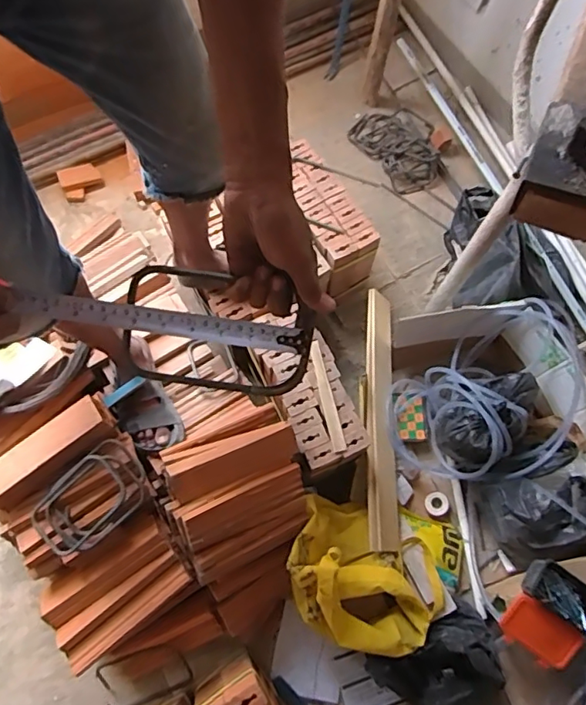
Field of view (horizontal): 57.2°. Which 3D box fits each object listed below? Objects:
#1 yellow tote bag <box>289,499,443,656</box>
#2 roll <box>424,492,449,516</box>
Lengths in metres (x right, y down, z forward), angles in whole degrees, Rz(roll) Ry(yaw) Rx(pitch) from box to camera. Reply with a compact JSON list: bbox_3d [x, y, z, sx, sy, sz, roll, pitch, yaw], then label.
[{"bbox_3d":[0.150,0.443,1.058,0.325,0.215,0.252,20,69,6],"label":"yellow tote bag"},{"bbox_3d":[0.331,0.350,1.243,0.054,0.020,0.053,1,70,-2],"label":"roll"}]

